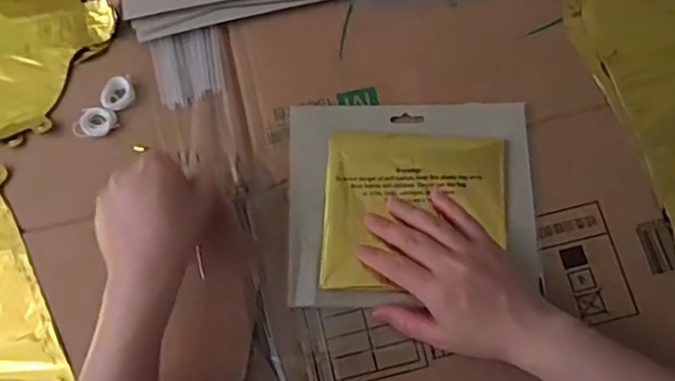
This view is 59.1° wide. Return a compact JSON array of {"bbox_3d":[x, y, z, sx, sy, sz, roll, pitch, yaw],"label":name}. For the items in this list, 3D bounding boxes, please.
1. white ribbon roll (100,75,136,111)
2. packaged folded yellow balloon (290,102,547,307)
[{"bbox_3d":[-0.186,-0.082,0.504,0.023,0.007,0.029,30,76,11],"label":"white ribbon roll"},{"bbox_3d":[0.060,0.005,0.471,0.194,0.018,0.162,-1,71,2],"label":"packaged folded yellow balloon"}]

